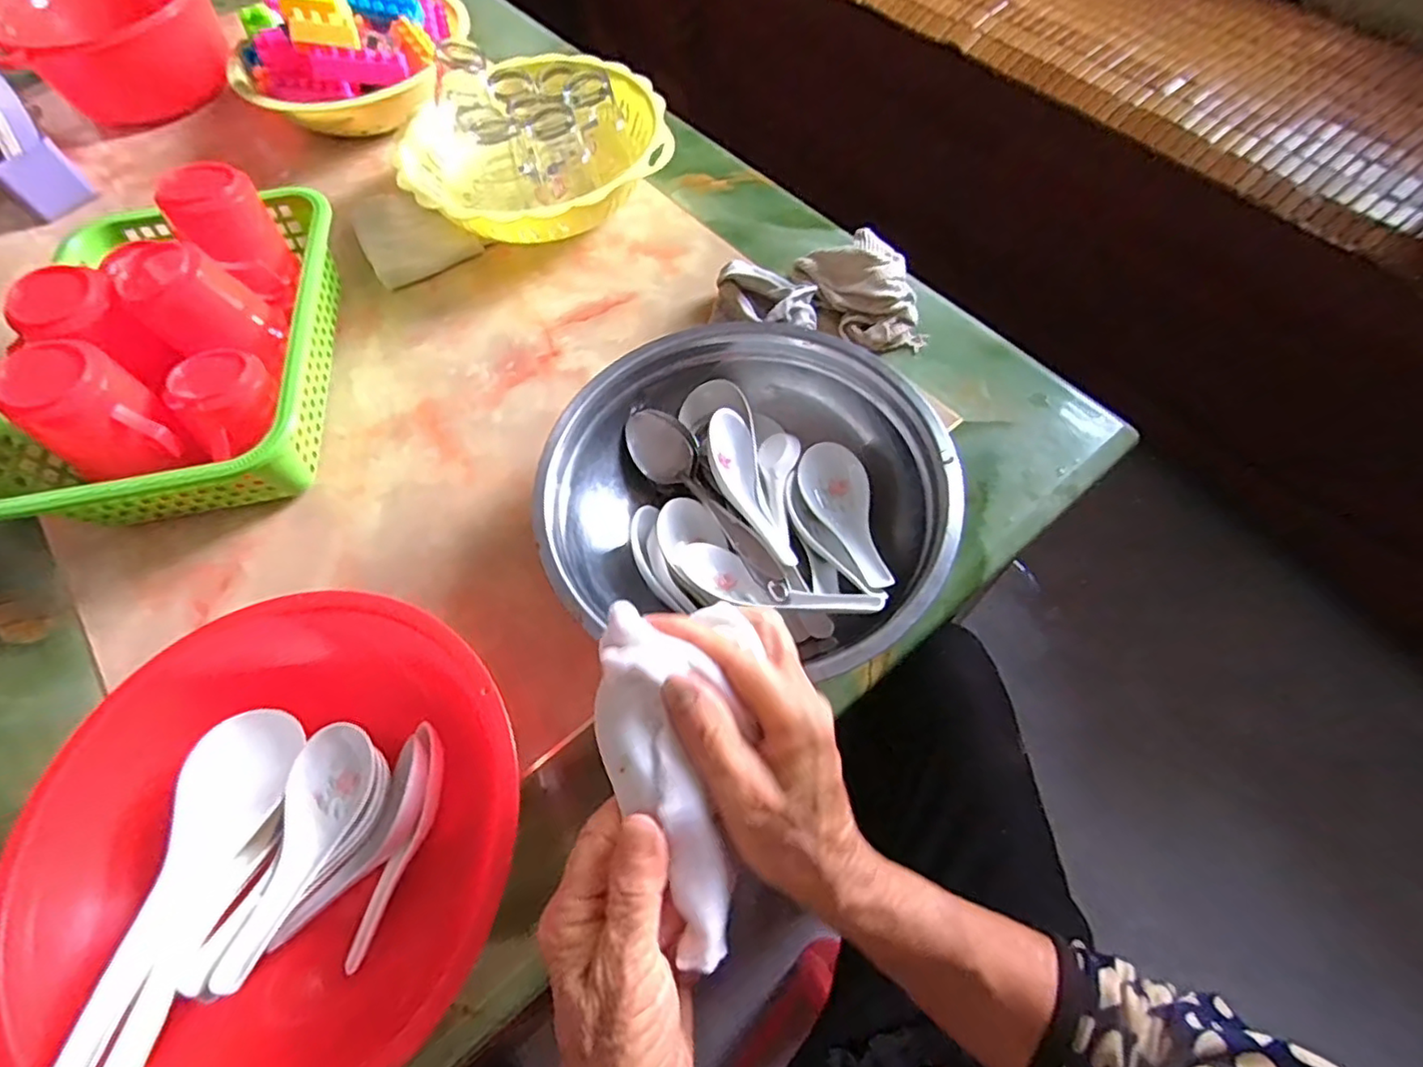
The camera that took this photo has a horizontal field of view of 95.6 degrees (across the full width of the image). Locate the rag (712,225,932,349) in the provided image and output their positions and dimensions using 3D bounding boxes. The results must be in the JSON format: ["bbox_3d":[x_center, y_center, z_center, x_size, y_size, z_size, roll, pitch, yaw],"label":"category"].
[{"bbox_3d":[0.087,-0.193,0.537,0.153,0.041,0.105,-14,63,-4],"label":"rag"}]

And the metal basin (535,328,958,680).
[{"bbox_3d":[0.026,-0.034,0.440,0.251,0.071,0.230,-1,63,3],"label":"metal basin"}]

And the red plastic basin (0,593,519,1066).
[{"bbox_3d":[-0.221,0.159,0.347,0.245,0.069,0.233,-1,63,3],"label":"red plastic basin"}]

